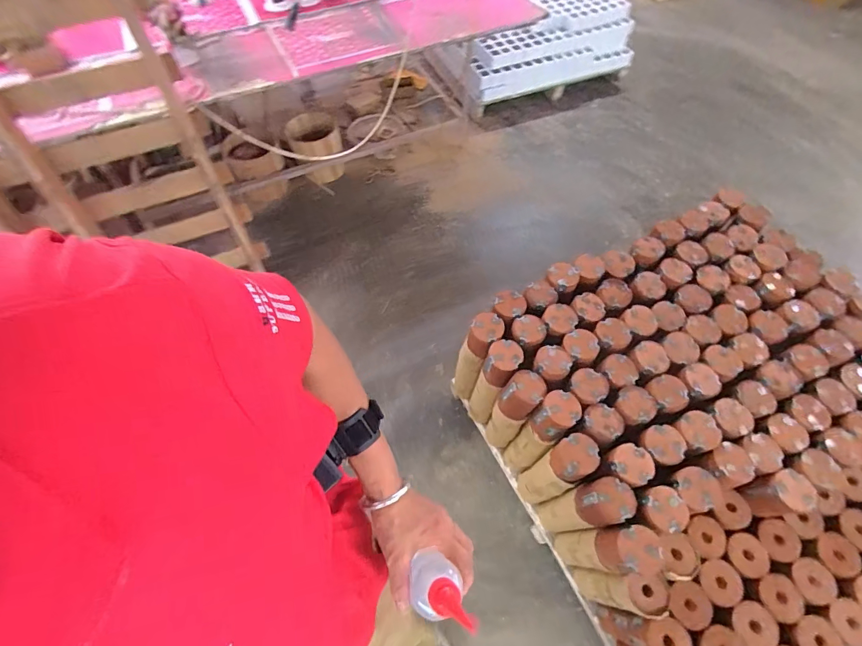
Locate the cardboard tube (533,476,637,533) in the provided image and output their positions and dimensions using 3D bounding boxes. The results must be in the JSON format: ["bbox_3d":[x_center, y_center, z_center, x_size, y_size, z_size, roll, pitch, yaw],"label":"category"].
[{"bbox_3d":[0.336,0.425,0.930,0.097,0.416,0.089,-13,59,-12],"label":"cardboard tube"}]

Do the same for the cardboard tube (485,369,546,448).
[{"bbox_3d":[0.206,0.234,1.046,0.089,0.407,0.088,36,62,19],"label":"cardboard tube"}]

